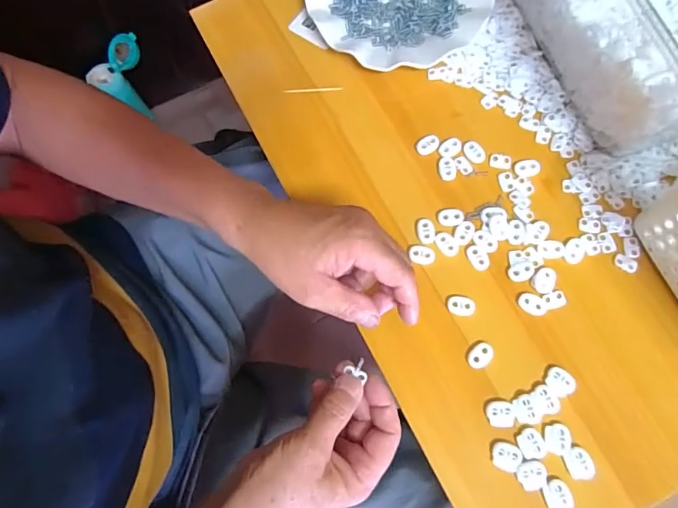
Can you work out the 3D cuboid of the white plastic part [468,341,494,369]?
[{"bbox_3d":[0.117,0.084,0.378,0.018,0.004,0.024,39,79,11],"label":"white plastic part"}]

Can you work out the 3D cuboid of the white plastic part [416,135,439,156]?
[{"bbox_3d":[0.084,-0.103,0.431,0.023,0.004,0.016,-37,77,-8],"label":"white plastic part"}]

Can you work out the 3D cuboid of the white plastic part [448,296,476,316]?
[{"bbox_3d":[0.104,0.045,0.389,0.022,0.004,0.016,3,75,2],"label":"white plastic part"}]

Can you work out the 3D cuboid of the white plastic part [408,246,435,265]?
[{"bbox_3d":[0.073,0.001,0.402,0.023,0.004,0.015,12,75,5],"label":"white plastic part"}]

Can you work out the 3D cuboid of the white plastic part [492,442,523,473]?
[{"bbox_3d":[0.130,0.157,0.354,0.022,0.004,0.020,22,76,7],"label":"white plastic part"}]

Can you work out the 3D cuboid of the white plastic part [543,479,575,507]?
[{"bbox_3d":[0.166,0.184,0.346,0.020,0.004,0.023,-15,75,-3],"label":"white plastic part"}]

